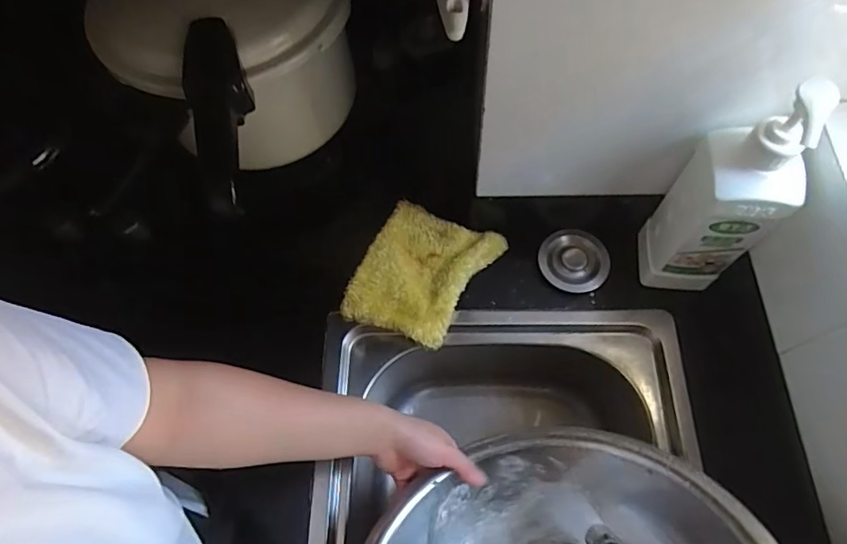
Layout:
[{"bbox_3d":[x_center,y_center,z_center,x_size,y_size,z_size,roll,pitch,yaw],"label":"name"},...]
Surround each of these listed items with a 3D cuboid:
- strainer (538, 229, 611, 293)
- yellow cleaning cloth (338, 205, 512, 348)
[{"bbox_3d":[0.184,-0.014,0.619,0.080,0.020,0.074,-1,65,2],"label":"strainer"},{"bbox_3d":[-0.002,0.002,0.615,0.140,0.029,0.162,23,68,13],"label":"yellow cleaning cloth"}]

